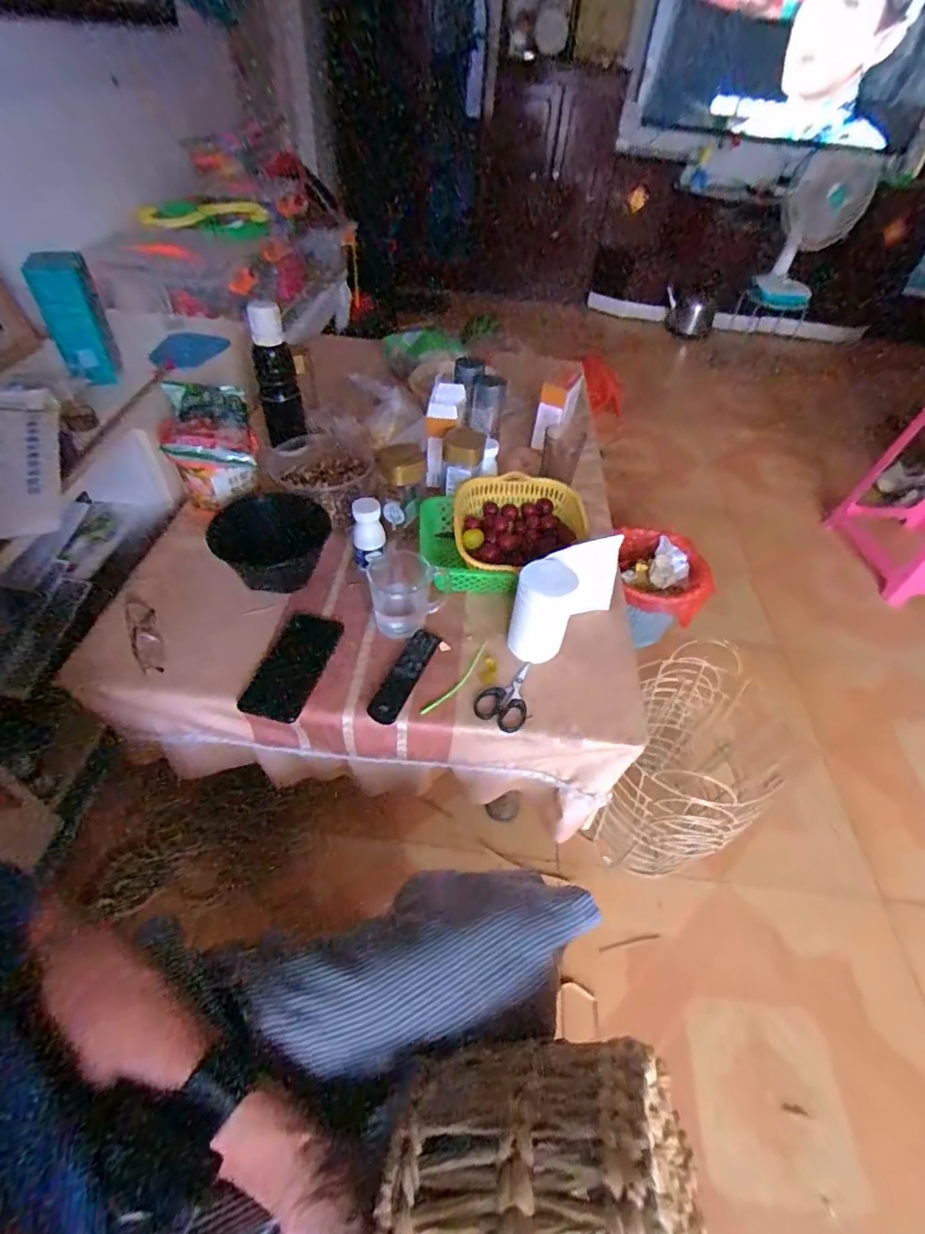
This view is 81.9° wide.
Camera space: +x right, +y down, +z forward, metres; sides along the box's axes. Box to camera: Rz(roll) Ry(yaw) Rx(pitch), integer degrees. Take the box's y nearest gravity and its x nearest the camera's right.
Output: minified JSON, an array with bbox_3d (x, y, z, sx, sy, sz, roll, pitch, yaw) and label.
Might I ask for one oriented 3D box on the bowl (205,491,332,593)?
[{"bbox_3d":[-0.282,-0.121,0.811,0.162,0.058,0.157,3,47,-3],"label":"bowl"}]

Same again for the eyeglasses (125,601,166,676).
[{"bbox_3d":[-0.422,0.023,0.708,0.034,0.024,0.144,-21,53,-22],"label":"eyeglasses"}]

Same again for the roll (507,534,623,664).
[{"bbox_3d":[0.147,-0.030,0.734,0.187,0.130,0.072,-31,57,-29],"label":"roll"}]

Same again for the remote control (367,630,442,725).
[{"bbox_3d":[-0.074,0.073,0.690,0.043,0.018,0.145,21,49,14],"label":"remote control"}]

